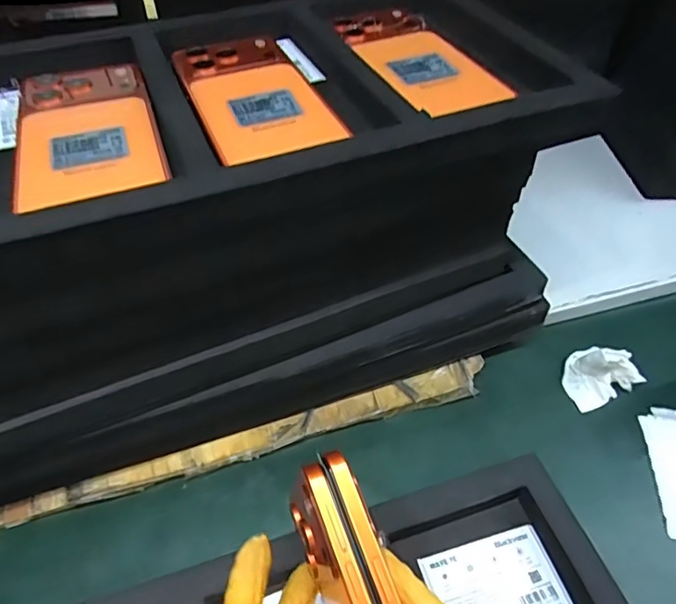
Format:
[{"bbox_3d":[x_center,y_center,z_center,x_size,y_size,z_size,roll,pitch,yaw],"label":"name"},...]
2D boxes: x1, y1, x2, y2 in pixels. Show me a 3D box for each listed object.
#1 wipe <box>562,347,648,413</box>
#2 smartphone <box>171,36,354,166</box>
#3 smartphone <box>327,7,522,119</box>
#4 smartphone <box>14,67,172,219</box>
[{"bbox_3d":[0.215,0.052,0.430,0.062,0.035,0.047,-17,50,-16],"label":"wipe"},{"bbox_3d":[-0.055,-0.132,0.333,0.075,0.007,0.141,-15,50,-18],"label":"smartphone"},{"bbox_3d":[0.055,-0.166,0.357,0.070,0.009,0.151,-15,49,-14],"label":"smartphone"},{"bbox_3d":[-0.144,-0.102,0.306,0.074,0.009,0.137,-13,49,-17],"label":"smartphone"}]

